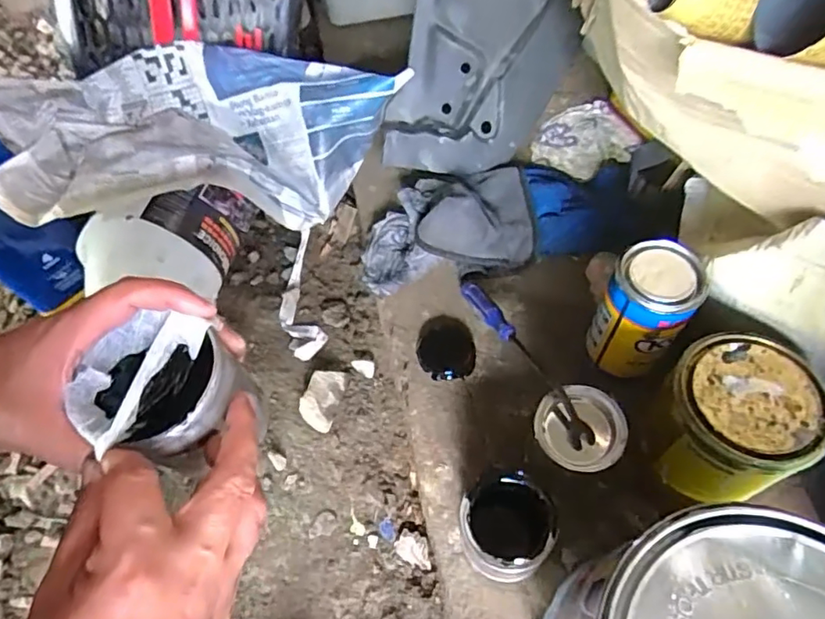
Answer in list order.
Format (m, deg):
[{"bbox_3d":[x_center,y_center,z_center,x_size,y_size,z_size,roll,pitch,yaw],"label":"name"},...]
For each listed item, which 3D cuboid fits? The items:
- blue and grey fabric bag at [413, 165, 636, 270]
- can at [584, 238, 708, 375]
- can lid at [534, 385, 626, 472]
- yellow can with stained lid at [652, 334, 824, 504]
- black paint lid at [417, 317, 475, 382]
[{"bbox_3d":[0.122,-0.117,0.635,0.239,0.061,0.134,-7,58,-1],"label":"blue and grey fabric bag"},{"bbox_3d":[0.205,0.003,0.505,0.069,0.118,0.066,-1,58,2],"label":"can"},{"bbox_3d":[0.139,0.100,0.466,0.071,0.018,0.069,7,61,13],"label":"can lid"},{"bbox_3d":[0.241,0.089,0.430,0.100,0.094,0.104,-1,58,2],"label":"yellow can with stained lid"},{"bbox_3d":[0.035,0.039,0.580,0.059,0.007,0.074,-1,58,2],"label":"black paint lid"}]

